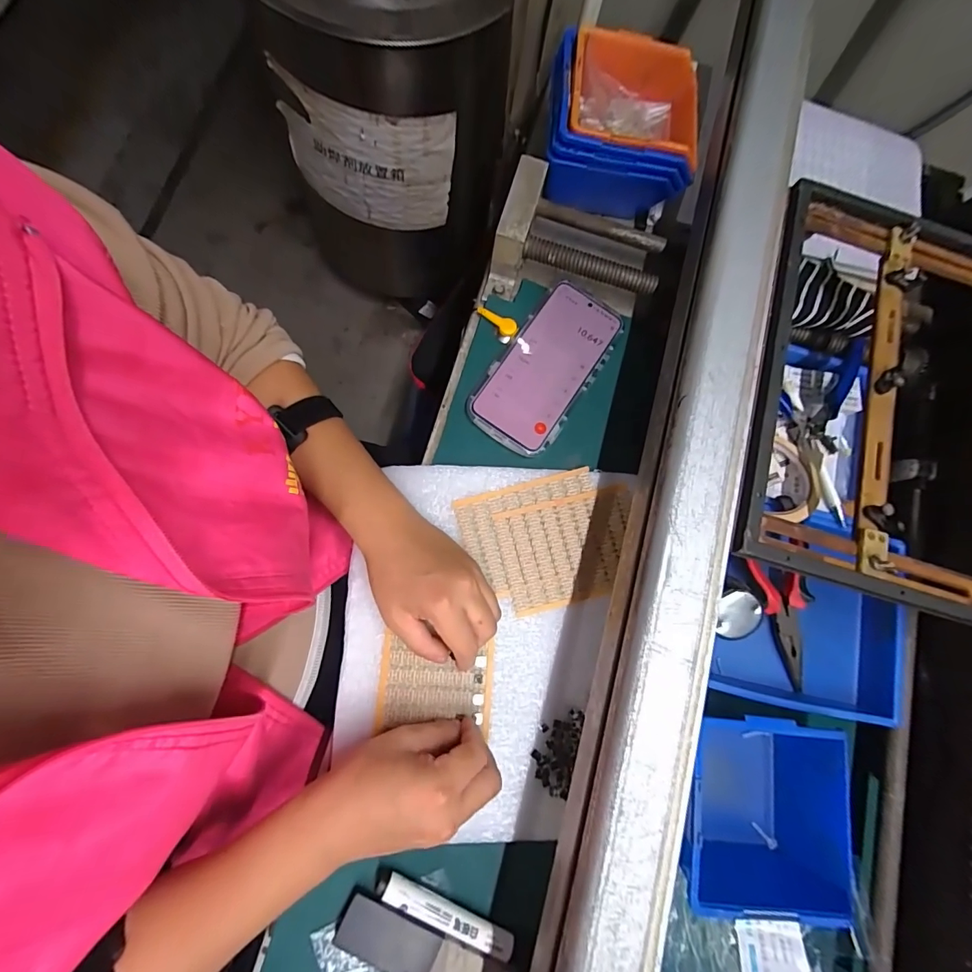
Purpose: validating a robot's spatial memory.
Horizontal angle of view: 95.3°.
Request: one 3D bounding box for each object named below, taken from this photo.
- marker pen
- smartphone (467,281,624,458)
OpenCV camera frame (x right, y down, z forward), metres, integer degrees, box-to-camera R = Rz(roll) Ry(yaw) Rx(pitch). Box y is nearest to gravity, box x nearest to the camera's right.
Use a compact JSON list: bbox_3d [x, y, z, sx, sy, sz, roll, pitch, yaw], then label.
[{"bbox_3d":[-0.029,0.302,0.308,0.103,0.012,0.018,29,77,0],"label":"marker pen"},{"bbox_3d":[0.055,-0.109,0.395,0.079,0.005,0.165,33,77,0],"label":"smartphone"}]

